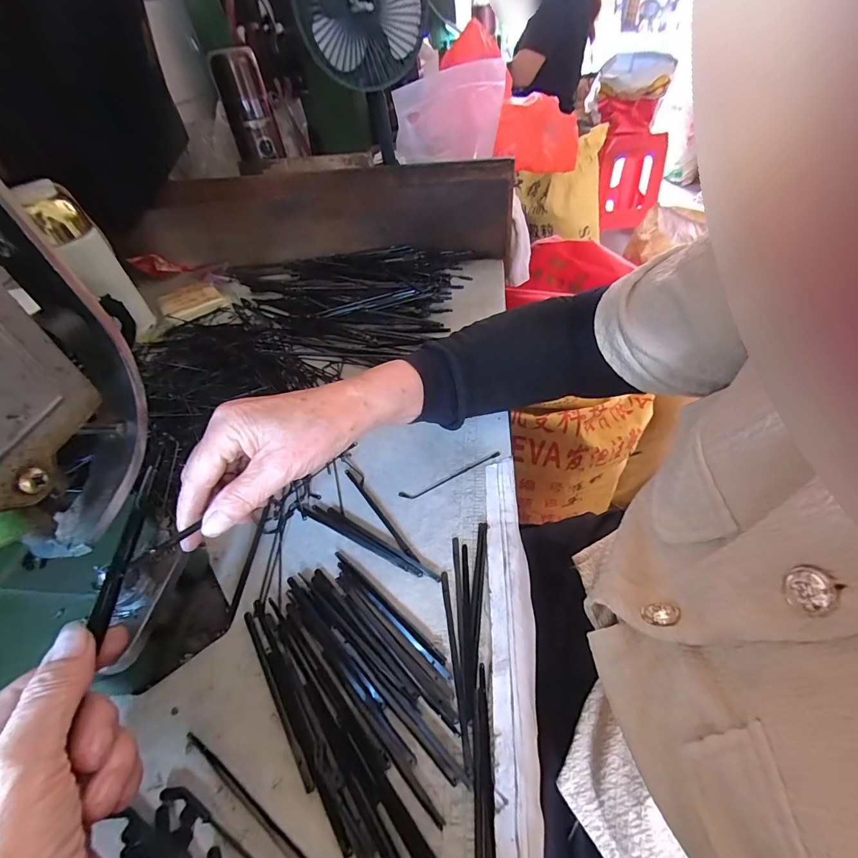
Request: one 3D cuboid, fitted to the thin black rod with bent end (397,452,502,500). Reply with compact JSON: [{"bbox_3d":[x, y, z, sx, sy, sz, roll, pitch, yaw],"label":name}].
[{"bbox_3d":[0.018,0.037,0.317,0.087,0.004,0.009,-20,49,-13],"label":"thin black rod with bent end"}]

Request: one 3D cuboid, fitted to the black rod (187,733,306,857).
[{"bbox_3d":[-0.086,0.180,0.194,0.098,0.004,0.005,23,53,26],"label":"black rod"}]

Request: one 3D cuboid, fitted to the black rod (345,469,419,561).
[{"bbox_3d":[-0.038,0.061,0.300,0.005,0.005,0.096,-30,50,-21],"label":"black rod"}]

